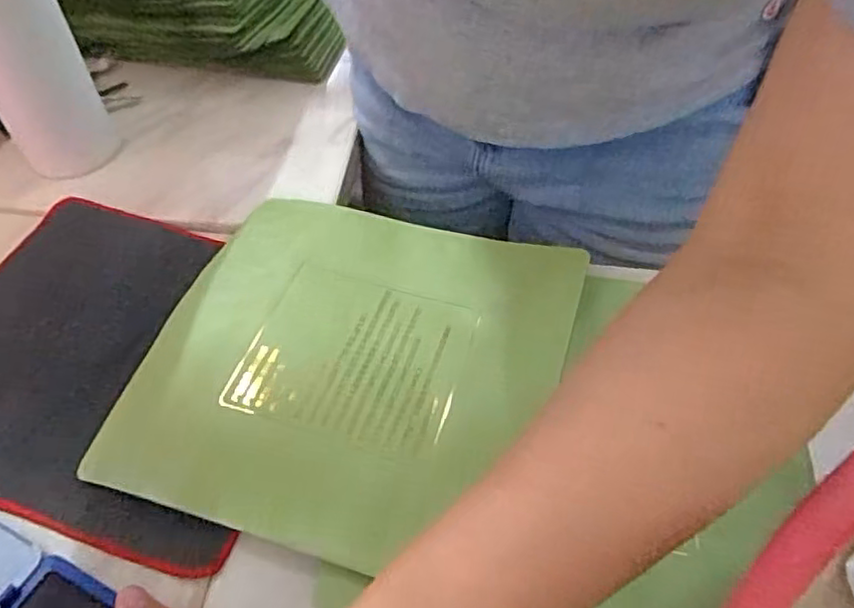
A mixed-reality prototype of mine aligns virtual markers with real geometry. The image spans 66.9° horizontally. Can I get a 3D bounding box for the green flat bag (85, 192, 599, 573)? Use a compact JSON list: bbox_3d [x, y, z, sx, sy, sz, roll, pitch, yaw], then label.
[{"bbox_3d":[-0.044,0.028,0.378,0.228,0.023,0.225,15,52,11],"label":"green flat bag"}]

